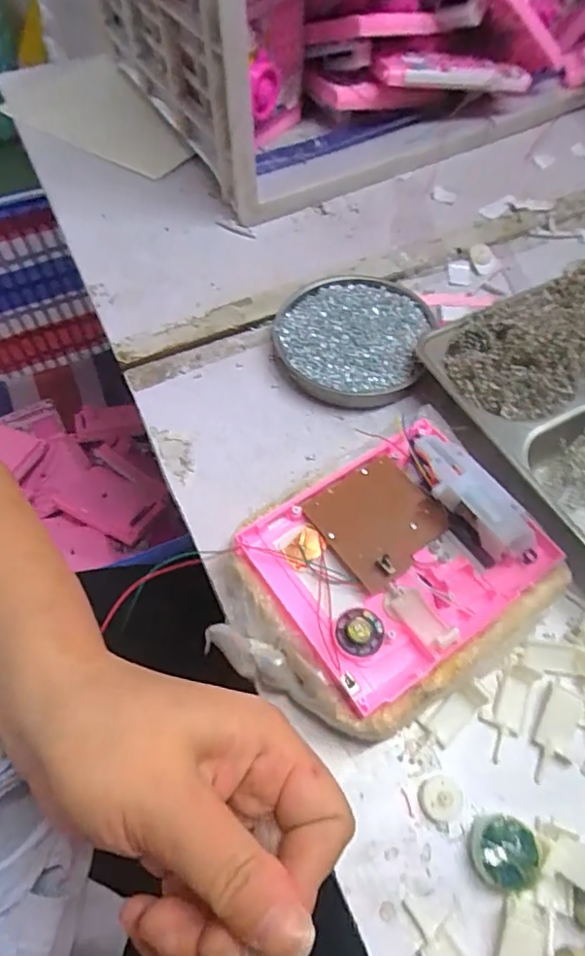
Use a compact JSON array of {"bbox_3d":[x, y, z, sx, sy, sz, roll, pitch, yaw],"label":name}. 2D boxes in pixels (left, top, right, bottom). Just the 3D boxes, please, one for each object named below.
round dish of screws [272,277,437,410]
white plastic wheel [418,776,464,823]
[{"bbox_3d":[0.049,-0.119,0.481,0.126,0.026,0.124,0,58,0],"label":"round dish of screws"},{"bbox_3d":[0.083,0.180,0.313,0.025,0.007,0.022,5,58,4],"label":"white plastic wheel"}]

